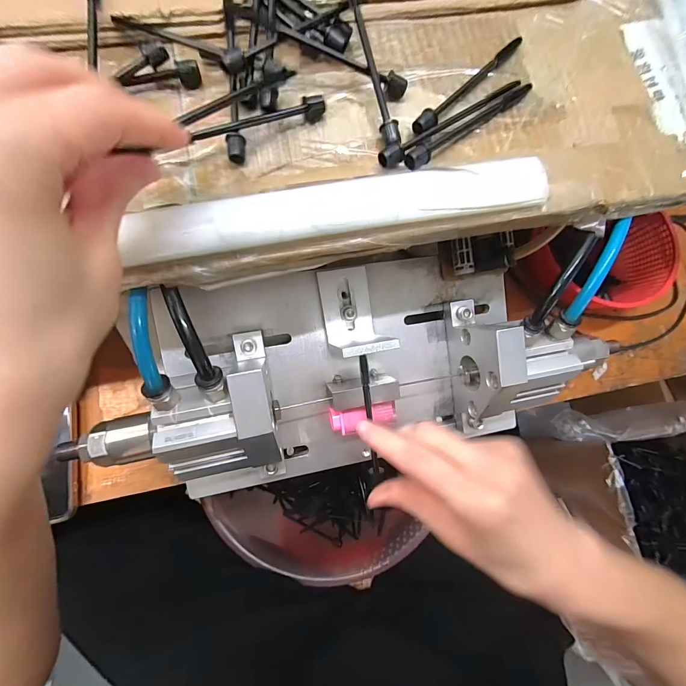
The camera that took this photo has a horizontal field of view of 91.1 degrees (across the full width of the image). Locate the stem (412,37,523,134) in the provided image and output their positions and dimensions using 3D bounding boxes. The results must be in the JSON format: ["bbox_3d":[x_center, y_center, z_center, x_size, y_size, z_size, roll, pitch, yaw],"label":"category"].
[{"bbox_3d":[0.077,-0.156,0.201,0.009,0.011,0.101,44,75,6],"label":"stem"}]

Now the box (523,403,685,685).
[{"bbox_3d":[0.616,0.345,0.642,0.329,0.184,0.454,-10,77,-9],"label":"box"}]

